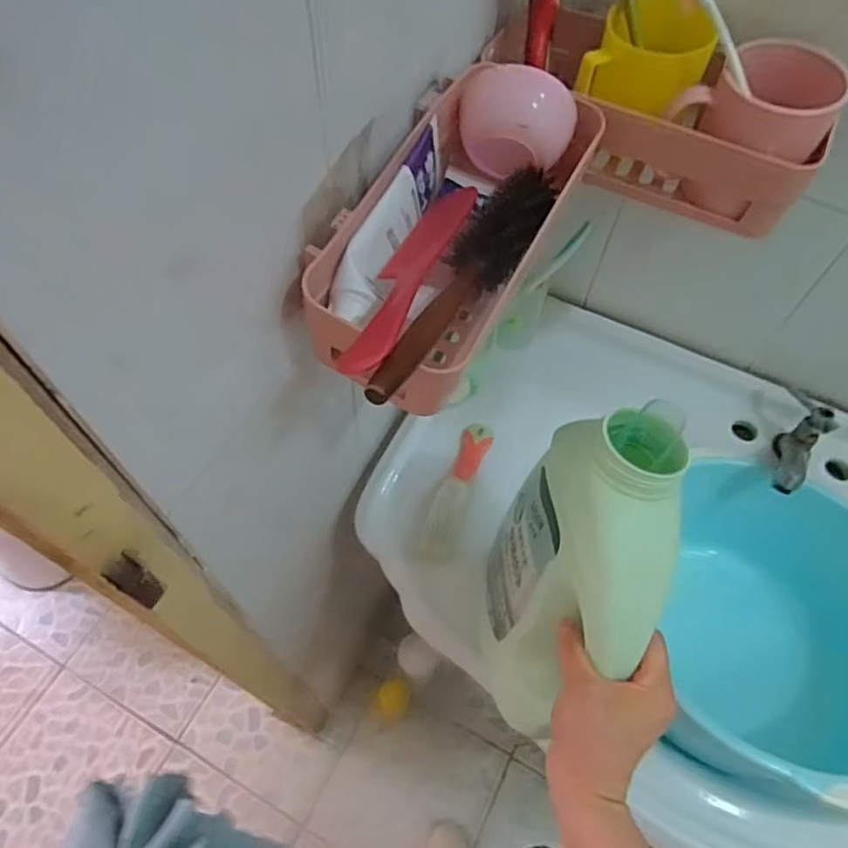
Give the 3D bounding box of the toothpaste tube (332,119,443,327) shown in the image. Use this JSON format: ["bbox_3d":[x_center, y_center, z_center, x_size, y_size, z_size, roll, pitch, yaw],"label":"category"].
[{"bbox_3d":[-0.023,-0.138,0.425,0.031,0.043,0.174,16,58,6],"label":"toothpaste tube"}]

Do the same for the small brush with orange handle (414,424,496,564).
[{"bbox_3d":[0.035,0.065,0.646,0.038,0.025,0.159,18,58,7],"label":"small brush with orange handle"}]

